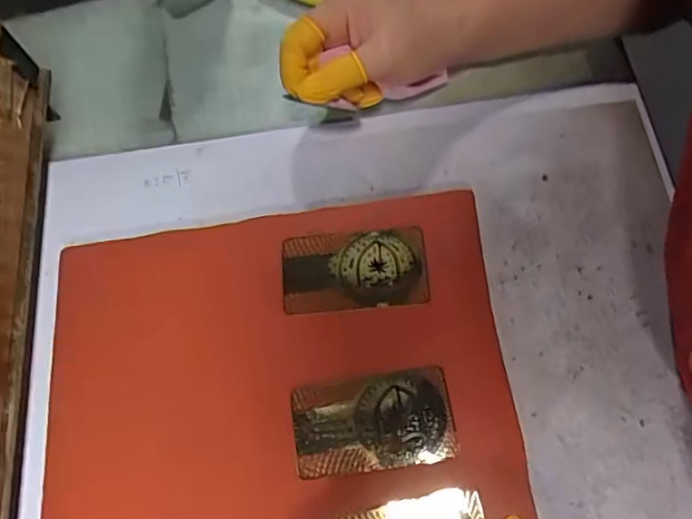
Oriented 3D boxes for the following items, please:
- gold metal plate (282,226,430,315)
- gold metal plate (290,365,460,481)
[{"bbox_3d":[0.005,0.006,0.351,0.085,0.004,0.048,-5,71,3],"label":"gold metal plate"},{"bbox_3d":[0.014,0.088,0.319,0.085,0.006,0.050,-9,69,1],"label":"gold metal plate"}]

